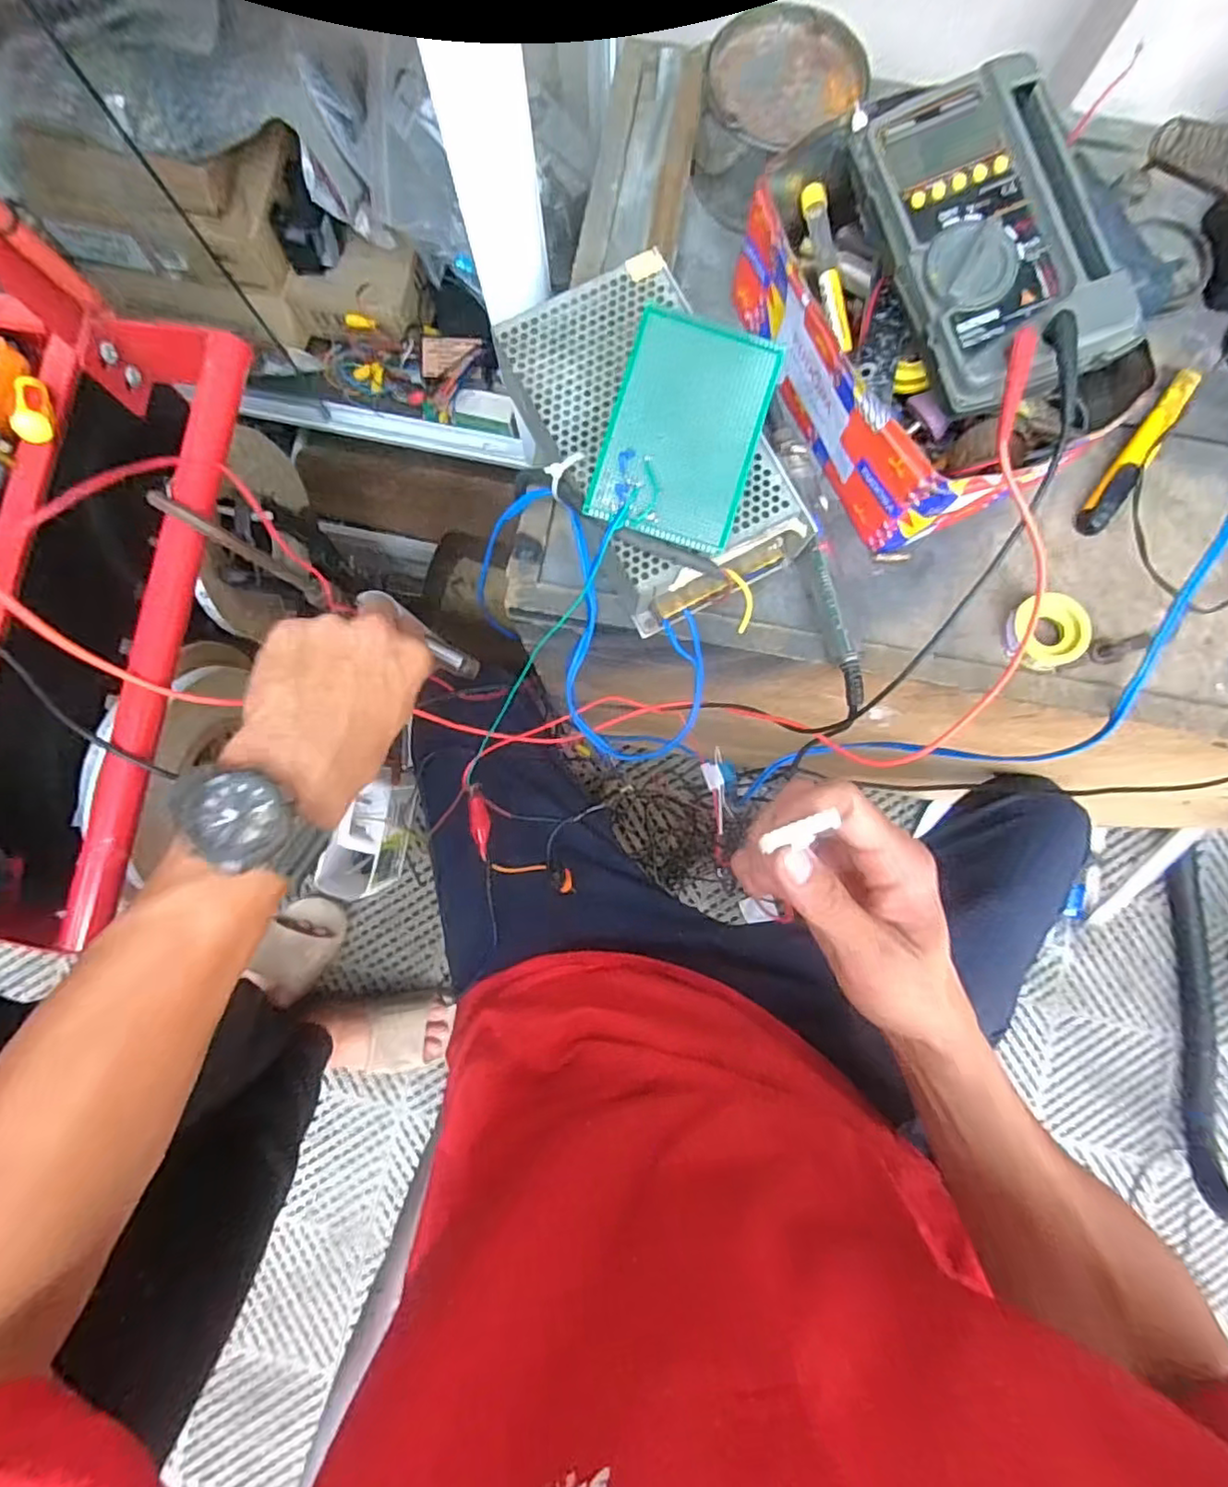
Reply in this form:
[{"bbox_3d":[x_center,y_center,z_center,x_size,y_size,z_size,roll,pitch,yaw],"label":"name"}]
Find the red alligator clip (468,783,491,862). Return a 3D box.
[{"bbox_3d":[-0.104,0.061,0.505,0.016,0.011,0.058,-7,85,-1],"label":"red alligator clip"}]

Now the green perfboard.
[{"bbox_3d":[0.039,-0.171,0.351,0.080,0.004,0.116,16,91,-2],"label":"green perfboard"}]

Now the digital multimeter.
[{"bbox_3d":[0.205,-0.261,0.339,0.098,0.038,0.188,-20,85,-2],"label":"digital multimeter"}]

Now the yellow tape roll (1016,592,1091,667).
[{"bbox_3d":[0.278,-0.073,0.408,0.039,0.020,0.049,-5,85,-1],"label":"yellow tape roll"}]

